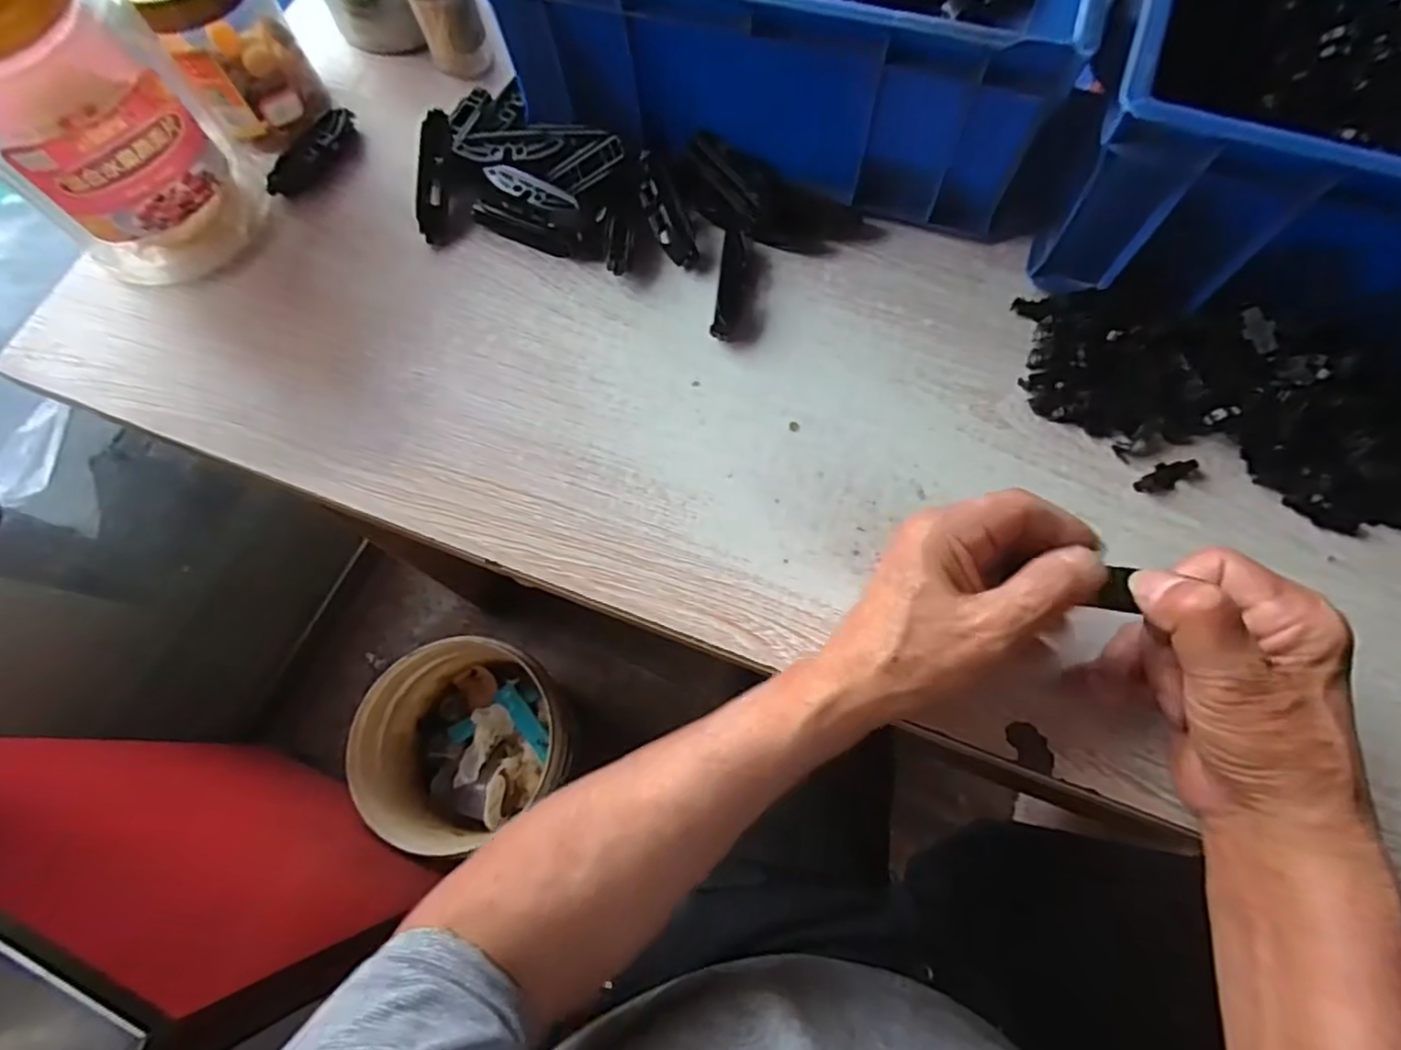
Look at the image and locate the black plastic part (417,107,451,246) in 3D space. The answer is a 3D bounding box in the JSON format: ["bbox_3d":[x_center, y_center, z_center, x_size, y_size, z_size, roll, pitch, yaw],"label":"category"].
[{"bbox_3d":[-0.177,-0.230,0.445,0.016,0.016,0.082,8,100,5],"label":"black plastic part"}]

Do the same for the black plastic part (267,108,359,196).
[{"bbox_3d":[-0.267,-0.259,0.468,0.021,0.025,0.079,30,75,12],"label":"black plastic part"}]

